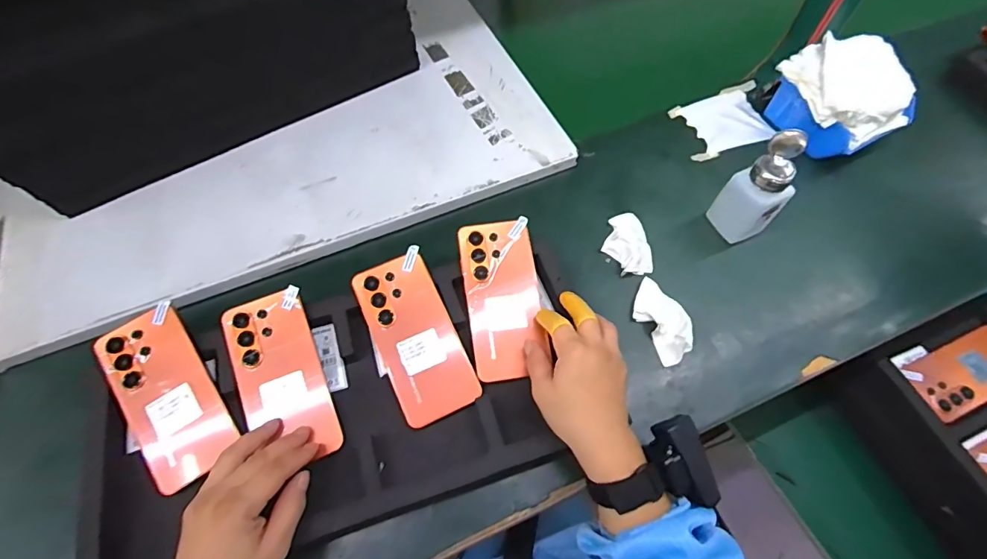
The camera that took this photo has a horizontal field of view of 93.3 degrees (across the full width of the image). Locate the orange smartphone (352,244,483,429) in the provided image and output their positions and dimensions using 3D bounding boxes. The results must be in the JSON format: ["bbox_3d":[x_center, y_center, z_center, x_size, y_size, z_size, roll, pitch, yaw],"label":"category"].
[{"bbox_3d":[-0.078,0.056,0.469,0.076,0.010,0.169,-23,76,-11],"label":"orange smartphone"}]

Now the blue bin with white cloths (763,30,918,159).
[{"bbox_3d":[0.442,-0.235,0.599,0.111,0.098,0.141,-26,66,-13],"label":"blue bin with white cloths"}]

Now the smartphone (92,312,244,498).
[{"bbox_3d":[-0.301,0.106,0.433,0.071,0.012,0.161,-29,81,-27],"label":"smartphone"}]

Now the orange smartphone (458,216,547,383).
[{"bbox_3d":[0.008,0.019,0.492,0.080,0.011,0.170,-1,74,-1],"label":"orange smartphone"}]

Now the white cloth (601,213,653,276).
[{"bbox_3d":[0.156,-0.043,0.548,0.049,0.019,0.078,-10,63,-6],"label":"white cloth"}]

